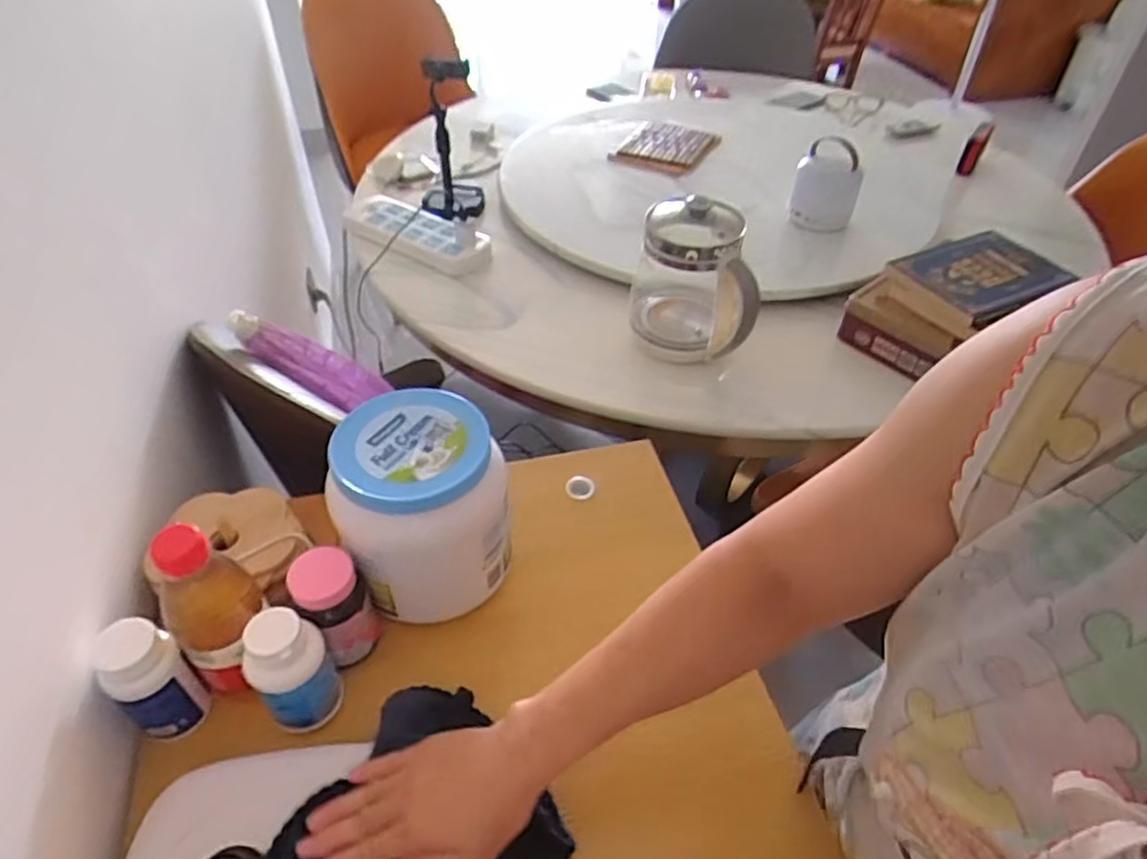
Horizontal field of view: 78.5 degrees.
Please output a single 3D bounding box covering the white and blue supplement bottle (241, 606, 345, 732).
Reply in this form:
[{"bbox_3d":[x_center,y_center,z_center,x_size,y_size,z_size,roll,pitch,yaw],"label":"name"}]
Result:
[{"bbox_3d":[-0.202,0.174,0.510,0.055,0.104,0.052,0,45,0],"label":"white and blue supplement bottle"}]

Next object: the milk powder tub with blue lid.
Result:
[{"bbox_3d":[-0.123,0.073,0.591,0.130,0.169,0.135,0,45,0],"label":"milk powder tub with blue lid"}]

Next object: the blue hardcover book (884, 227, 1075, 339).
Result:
[{"bbox_3d":[0.561,-0.214,0.974,0.235,0.033,0.162,-22,49,-21],"label":"blue hardcover book"}]

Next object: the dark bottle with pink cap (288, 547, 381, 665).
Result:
[{"bbox_3d":[-0.184,0.138,0.553,0.054,0.098,0.051,-30,53,-27],"label":"dark bottle with pink cap"}]

